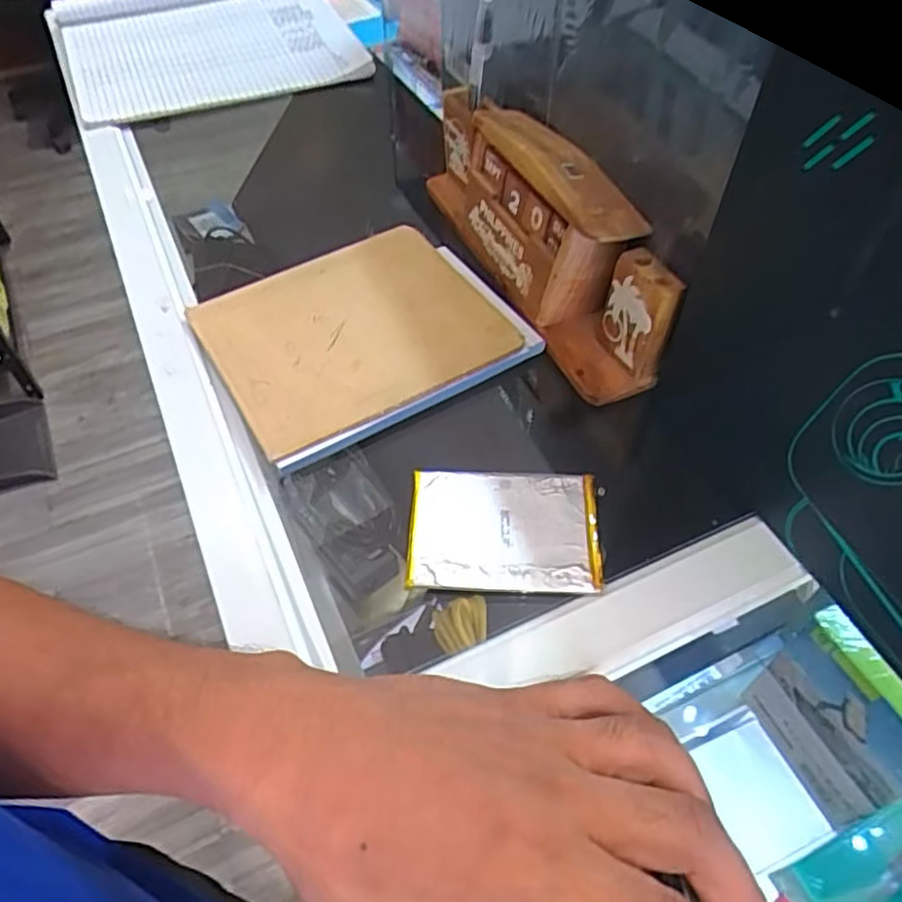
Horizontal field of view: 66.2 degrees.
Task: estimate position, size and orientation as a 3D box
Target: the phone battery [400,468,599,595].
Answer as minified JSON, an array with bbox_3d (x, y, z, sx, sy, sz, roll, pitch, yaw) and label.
[{"bbox_3d":[0.025,0.036,0.322,0.086,0.009,0.062,2,52,2],"label":"phone battery"}]

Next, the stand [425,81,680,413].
[{"bbox_3d":[0.048,-0.141,0.417,0.052,0.082,0.232,-19,54,-14],"label":"stand"}]

